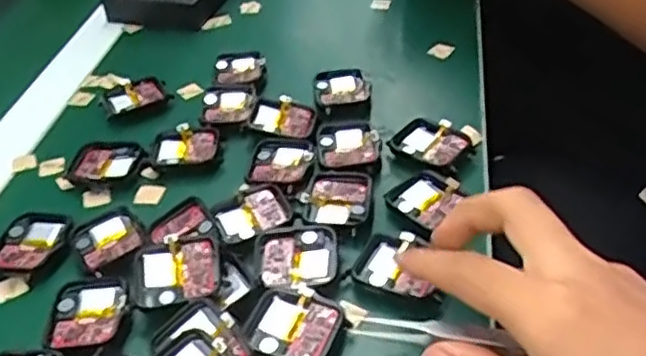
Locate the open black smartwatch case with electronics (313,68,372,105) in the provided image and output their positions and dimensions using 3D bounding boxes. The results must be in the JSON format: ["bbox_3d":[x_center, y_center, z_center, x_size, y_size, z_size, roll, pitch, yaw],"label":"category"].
[{"bbox_3d":[0.013,-0.064,0.465,0.038,0.008,0.039,-5,40,2],"label":"open black smartwatch case with electronics"}]

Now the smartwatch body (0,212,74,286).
[{"bbox_3d":[-0.161,0.036,0.370,0.042,0.008,0.042,2,41,10],"label":"smartwatch body"}]

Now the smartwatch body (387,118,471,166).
[{"bbox_3d":[0.062,-0.022,0.408,0.046,0.012,0.036,22,48,30],"label":"smartwatch body"}]

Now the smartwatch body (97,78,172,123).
[{"bbox_3d":[-0.133,-0.057,0.476,0.046,0.008,0.037,-23,43,-18],"label":"smartwatch body"}]

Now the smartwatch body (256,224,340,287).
[{"bbox_3d":[-0.013,0.040,0.346,0.042,0.012,0.039,-8,40,-1],"label":"smartwatch body"}]

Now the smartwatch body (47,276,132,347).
[{"bbox_3d":[-0.115,0.065,0.330,0.039,0.007,0.042,-9,40,-2],"label":"smartwatch body"}]

